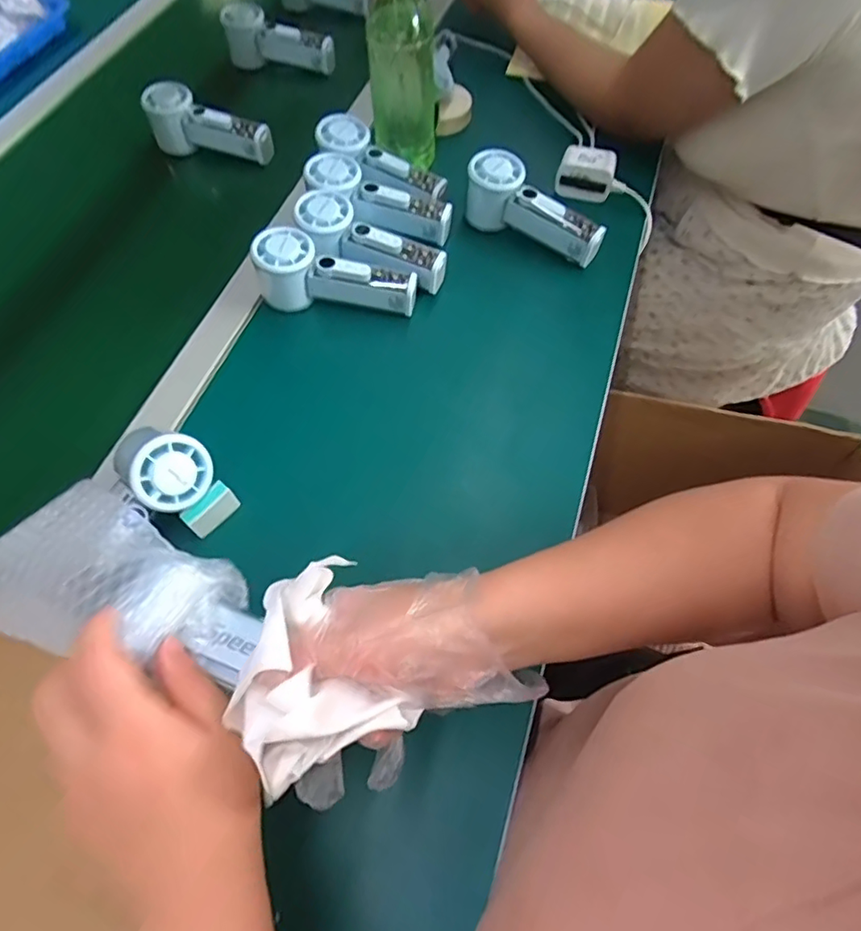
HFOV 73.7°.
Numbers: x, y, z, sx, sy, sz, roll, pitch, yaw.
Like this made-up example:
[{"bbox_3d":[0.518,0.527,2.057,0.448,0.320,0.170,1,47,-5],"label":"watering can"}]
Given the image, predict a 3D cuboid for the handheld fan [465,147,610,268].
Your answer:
[{"bbox_3d":[0.102,-0.260,0.582,0.150,0.055,0.050,38,69,22],"label":"handheld fan"}]

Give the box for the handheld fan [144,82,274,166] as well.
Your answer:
[{"bbox_3d":[-0.266,-0.411,0.695,0.154,0.059,0.048,19,63,13],"label":"handheld fan"}]

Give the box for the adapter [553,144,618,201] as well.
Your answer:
[{"bbox_3d":[0.172,-0.322,0.632,0.061,0.044,0.031,24,65,16],"label":"adapter"}]

